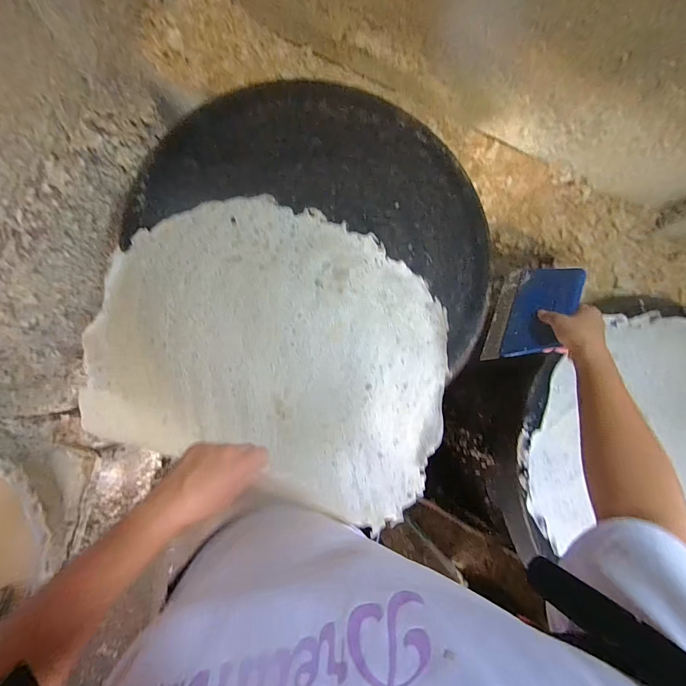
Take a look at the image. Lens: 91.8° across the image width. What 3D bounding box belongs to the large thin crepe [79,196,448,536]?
[{"bbox_3d":[-0.090,0.003,0.529,0.552,0.032,0.419,21,82,-4],"label":"large thin crepe"}]

